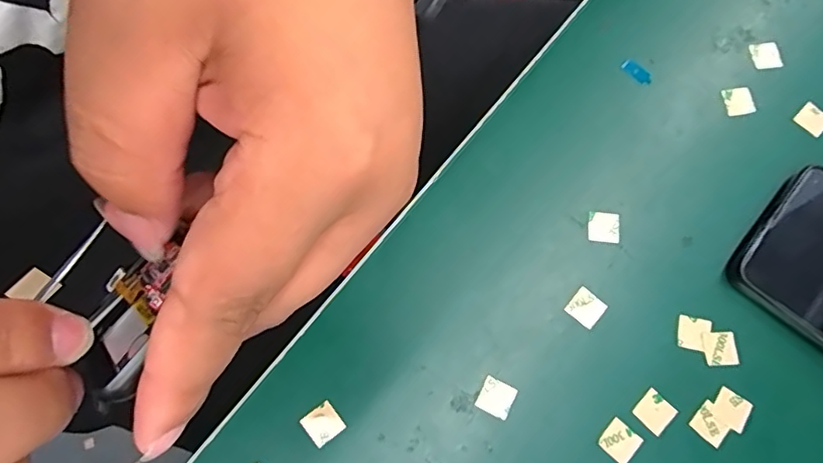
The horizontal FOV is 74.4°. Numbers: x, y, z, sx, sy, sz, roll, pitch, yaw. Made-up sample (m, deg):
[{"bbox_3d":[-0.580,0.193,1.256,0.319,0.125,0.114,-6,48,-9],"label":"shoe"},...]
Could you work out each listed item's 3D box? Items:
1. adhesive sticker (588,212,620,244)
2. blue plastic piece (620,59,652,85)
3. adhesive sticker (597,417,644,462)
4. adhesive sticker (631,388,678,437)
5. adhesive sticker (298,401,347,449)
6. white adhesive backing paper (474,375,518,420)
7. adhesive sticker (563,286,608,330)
[{"bbox_3d":[0.097,-0.002,0.274,0.016,0.004,0.015,7,82,0],"label":"adhesive sticker"},{"bbox_3d":[0.124,-0.088,0.297,0.018,0.004,0.007,42,78,11],"label":"blue plastic piece"},{"bbox_3d":[0.095,0.096,0.247,0.016,0.004,0.016,42,80,11],"label":"adhesive sticker"},{"bbox_3d":[0.112,0.083,0.251,0.016,0.004,0.016,43,80,10],"label":"adhesive sticker"},{"bbox_3d":[-0.041,0.088,0.246,0.016,0.004,0.015,-39,77,-10],"label":"adhesive sticker"},{"bbox_3d":[0.039,0.077,0.250,0.015,0.004,0.015,27,76,8],"label":"white adhesive backing paper"},{"bbox_3d":[0.085,0.037,0.263,0.016,0.004,0.016,40,82,13],"label":"adhesive sticker"}]

